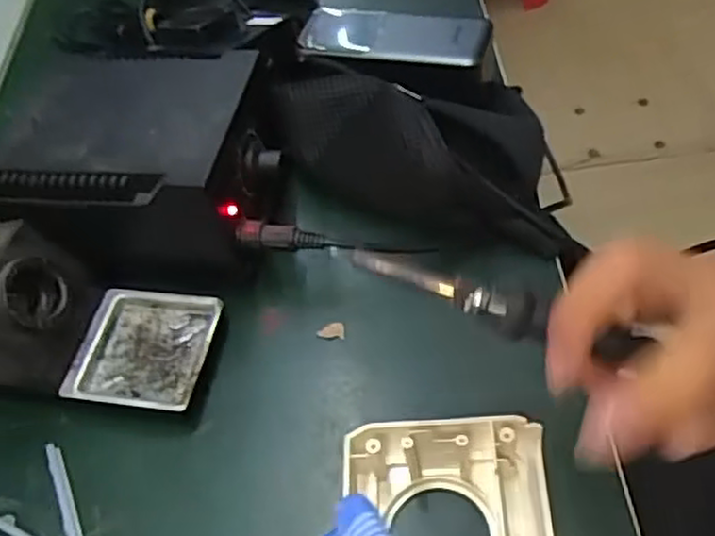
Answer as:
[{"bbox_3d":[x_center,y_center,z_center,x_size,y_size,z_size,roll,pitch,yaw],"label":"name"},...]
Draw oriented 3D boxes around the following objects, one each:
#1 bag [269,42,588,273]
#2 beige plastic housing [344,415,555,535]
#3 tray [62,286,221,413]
[{"bbox_3d":[0.040,-0.075,0.447,0.193,0.066,0.110,13,56,16],"label":"bag"},{"bbox_3d":[0.041,0.113,0.323,0.091,0.034,0.087,-1,52,2],"label":"beige plastic housing"},{"bbox_3d":[-0.118,0.047,0.401,0.074,0.020,0.070,4,53,11],"label":"tray"}]

